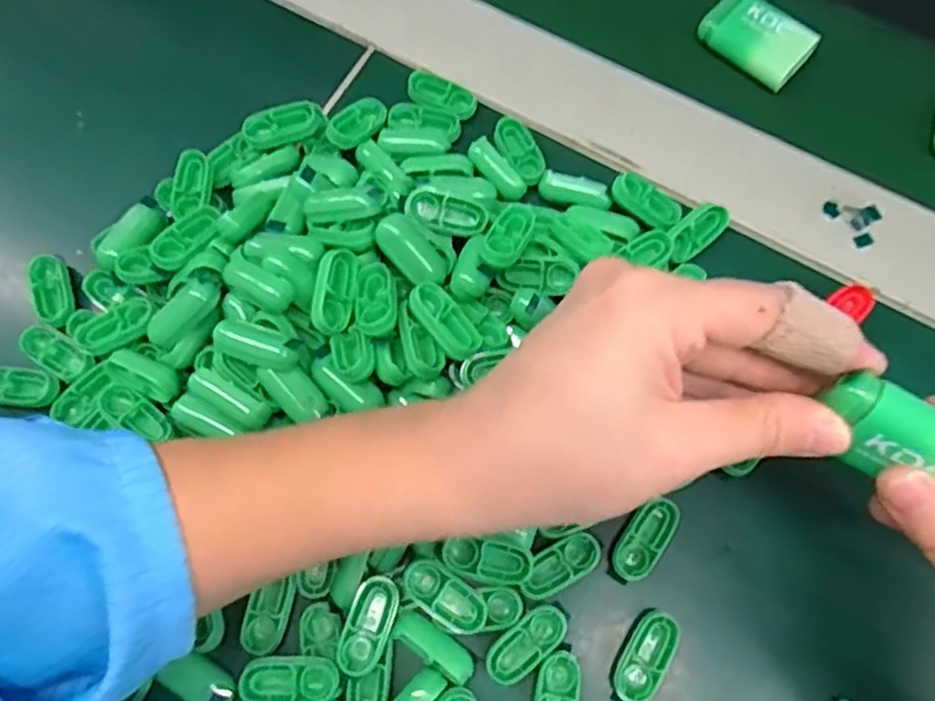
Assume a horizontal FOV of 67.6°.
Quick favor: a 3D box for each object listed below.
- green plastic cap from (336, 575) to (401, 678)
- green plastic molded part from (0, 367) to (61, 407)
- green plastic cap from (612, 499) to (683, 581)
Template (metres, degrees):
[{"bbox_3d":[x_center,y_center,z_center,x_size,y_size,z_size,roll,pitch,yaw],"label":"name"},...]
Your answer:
[{"bbox_3d":[-0.036,0.101,0.257,0.016,0.009,0.034,18,73,6],"label":"green plastic cap"},{"bbox_3d":[-0.189,0.015,0.292,0.032,0.005,0.017,8,72,3],"label":"green plastic molded part"},{"bbox_3d":[0.070,0.074,0.273,0.016,0.007,0.034,32,75,10],"label":"green plastic cap"}]

